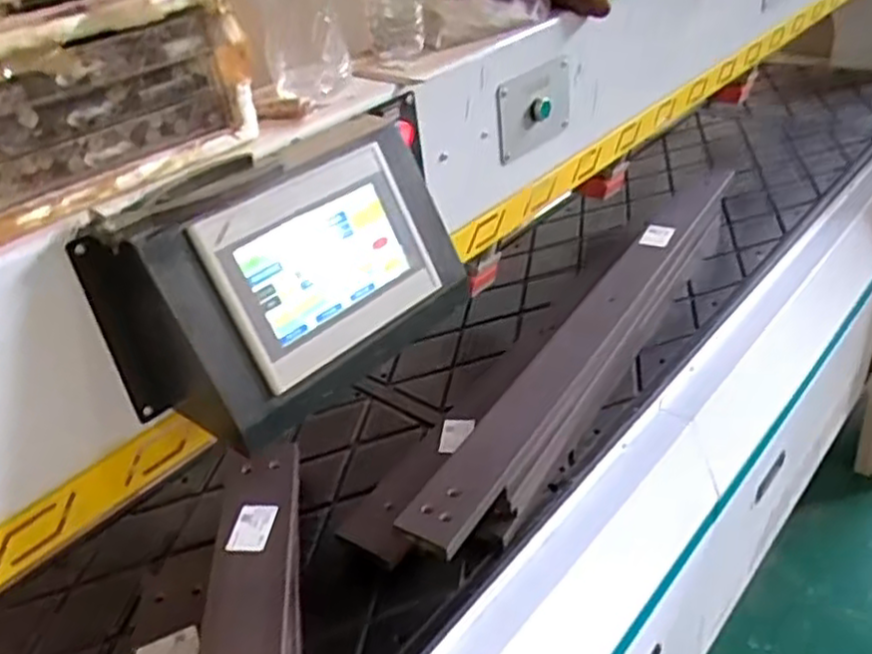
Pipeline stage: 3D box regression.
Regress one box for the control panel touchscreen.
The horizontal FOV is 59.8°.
[{"bbox_3d":[-0.111,-0.064,0.678,0.133,0.171,0.348,23,44,37],"label":"control panel touchscreen"}]

